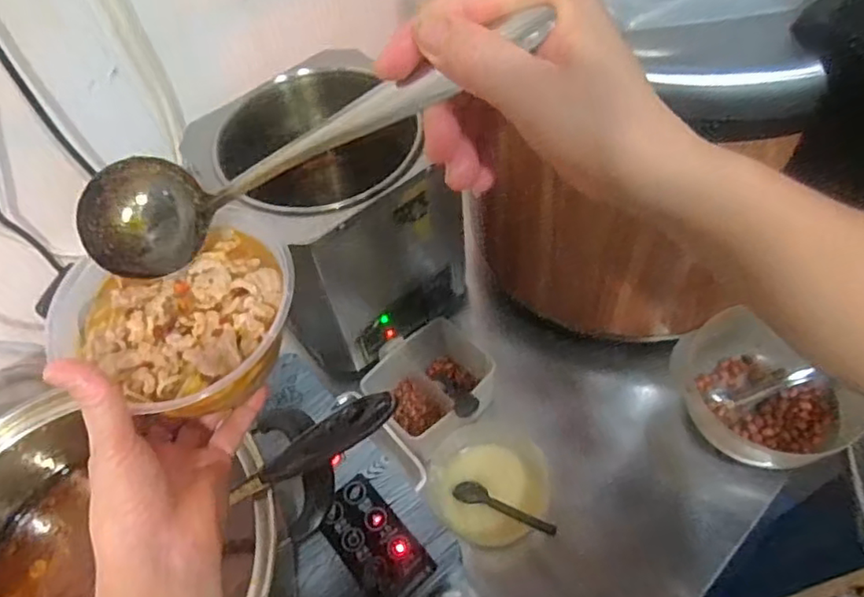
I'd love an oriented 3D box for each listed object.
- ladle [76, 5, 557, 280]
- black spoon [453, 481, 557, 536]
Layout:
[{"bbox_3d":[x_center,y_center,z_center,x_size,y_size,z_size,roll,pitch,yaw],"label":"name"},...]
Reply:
[{"bbox_3d":[-0.076,-0.079,0.295,0.269,0.058,0.051,-19,42,32],"label":"ladle"},{"bbox_3d":[0.065,0.192,0.559,0.022,0.013,0.114,-43,30,-28],"label":"black spoon"}]

